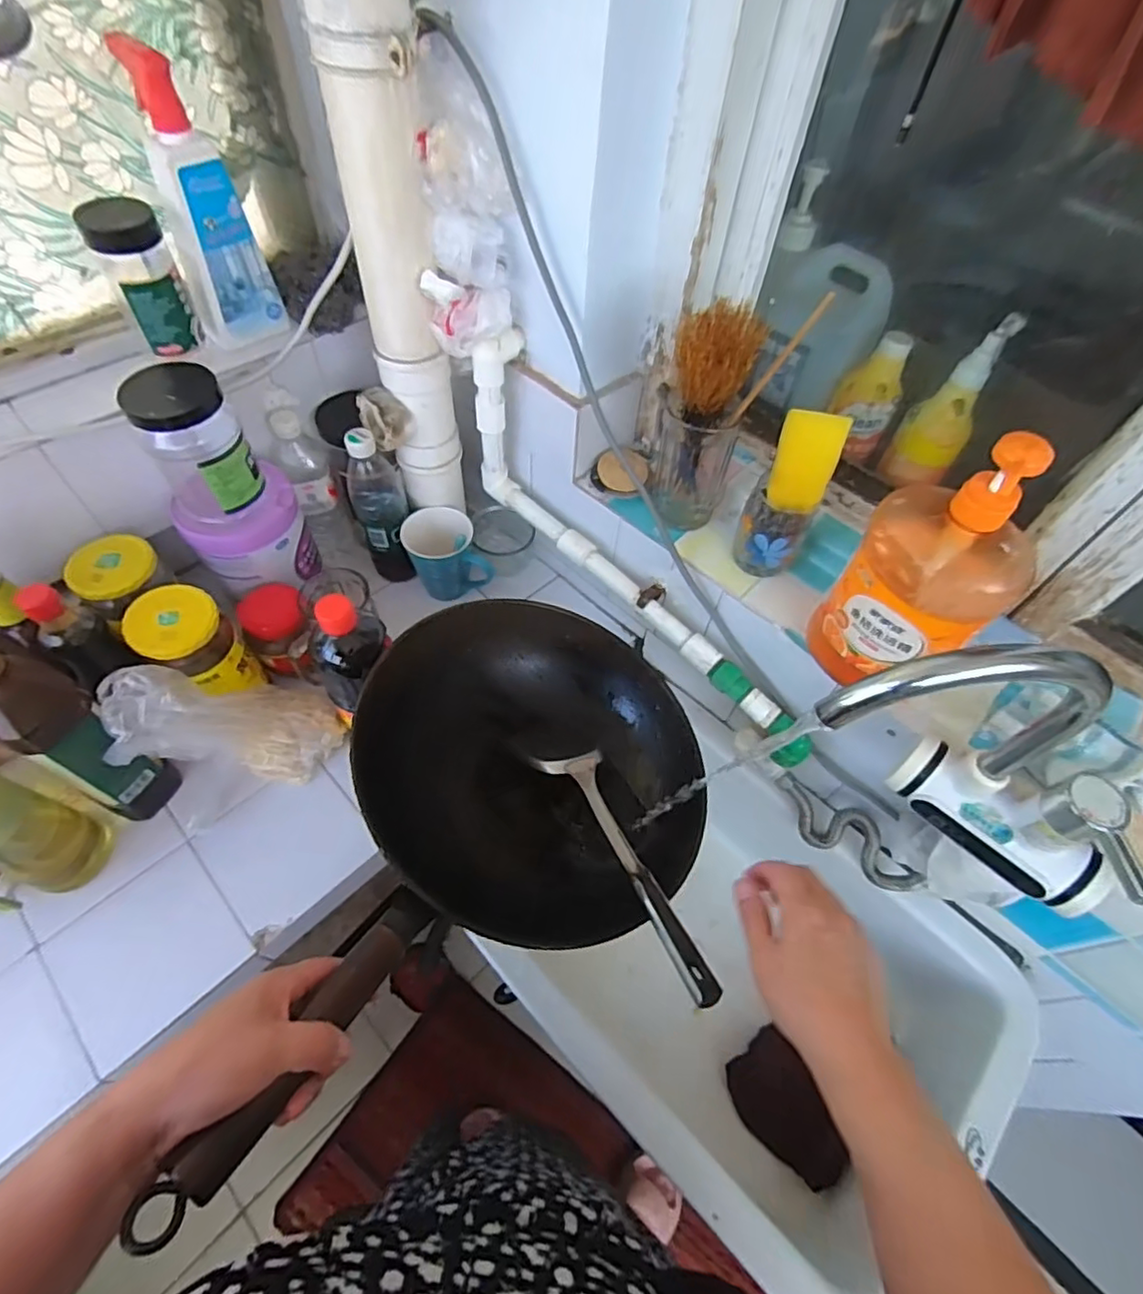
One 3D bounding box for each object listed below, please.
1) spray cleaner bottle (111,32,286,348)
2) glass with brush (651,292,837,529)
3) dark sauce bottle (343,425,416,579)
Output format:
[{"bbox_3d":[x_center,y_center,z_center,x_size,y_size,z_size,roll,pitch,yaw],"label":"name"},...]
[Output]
[{"bbox_3d":[-0.363,-0.428,0.606,0.083,0.227,0.069,-28,62,-20],"label":"spray cleaner bottle"},{"bbox_3d":[0.141,-0.207,0.597,0.106,0.239,0.096,20,57,10],"label":"glass with brush"},{"bbox_3d":[-0.242,-0.172,0.783,0.065,0.214,0.057,-13,58,-12],"label":"dark sauce bottle"}]

